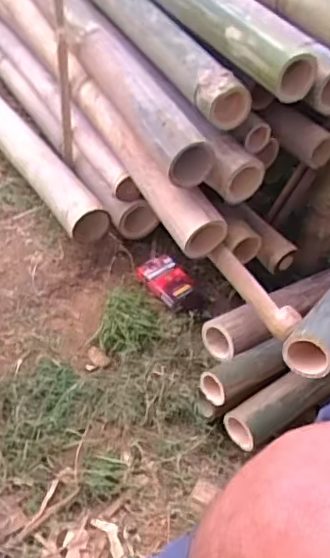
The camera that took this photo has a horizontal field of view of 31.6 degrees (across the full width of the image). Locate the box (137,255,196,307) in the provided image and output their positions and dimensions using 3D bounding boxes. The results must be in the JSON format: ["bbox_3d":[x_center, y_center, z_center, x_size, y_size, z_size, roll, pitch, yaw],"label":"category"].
[{"bbox_3d":[0.005,-0.001,0.982,0.064,0.031,0.092,-28,49,-34],"label":"box"}]

